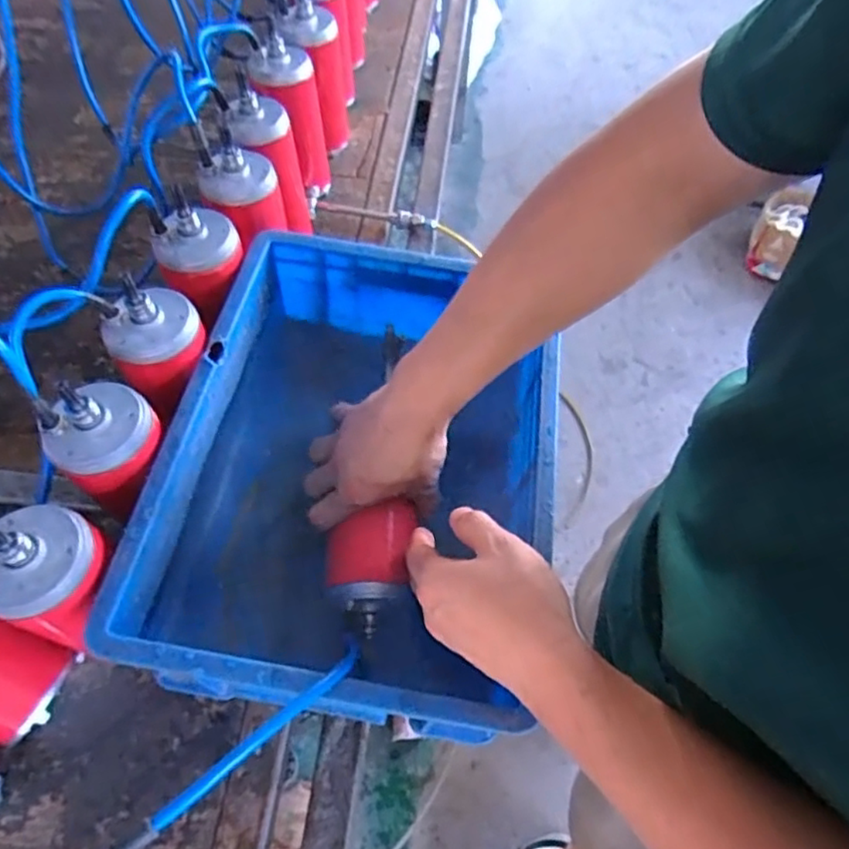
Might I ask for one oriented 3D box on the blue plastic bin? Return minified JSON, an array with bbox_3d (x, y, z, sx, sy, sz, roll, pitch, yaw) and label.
[{"bbox_3d":[-0.049,0.041,0.550,0.294,0.154,0.397,10,58,4],"label":"blue plastic bin"}]

